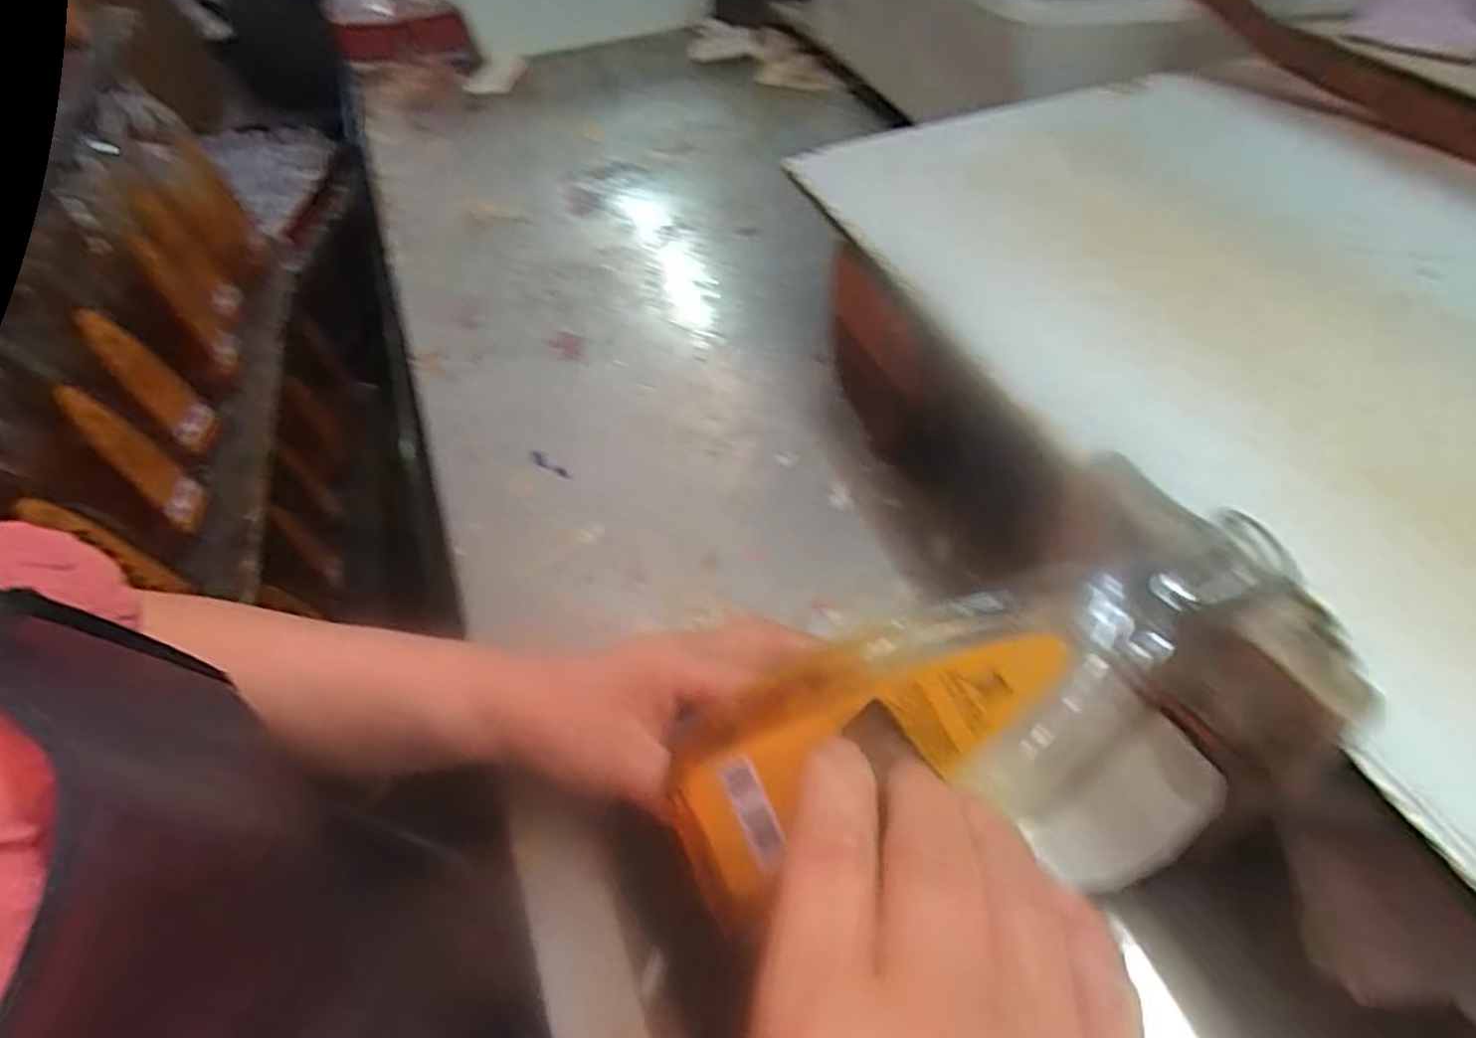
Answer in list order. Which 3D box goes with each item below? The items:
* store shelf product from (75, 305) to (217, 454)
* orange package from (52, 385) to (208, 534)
[{"bbox_3d":[-0.458,-0.107,0.609,0.032,0.134,0.039,35,64,30],"label":"store shelf product"},{"bbox_3d":[-0.425,-0.044,0.551,0.032,0.126,0.031,35,61,30],"label":"orange package"}]

